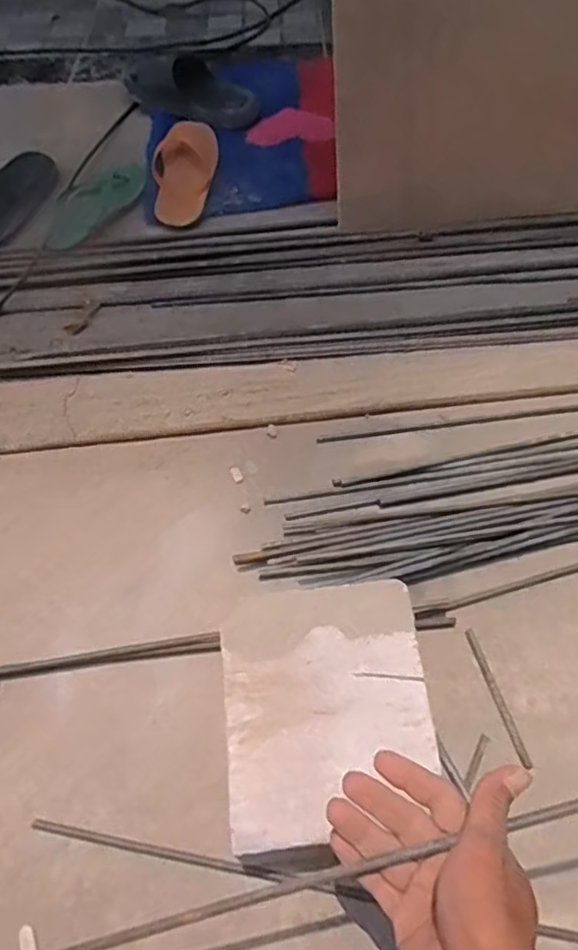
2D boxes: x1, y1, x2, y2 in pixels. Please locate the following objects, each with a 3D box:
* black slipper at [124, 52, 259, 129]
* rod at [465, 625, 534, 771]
[{"bbox_3d":[-0.182,-0.684,1.141,0.259,0.070,0.101,16,55,-3],"label":"black slipper"},{"bbox_3d":[0.193,0.203,0.595,0.009,0.005,0.130,-11,55,-7],"label":"rod"}]

